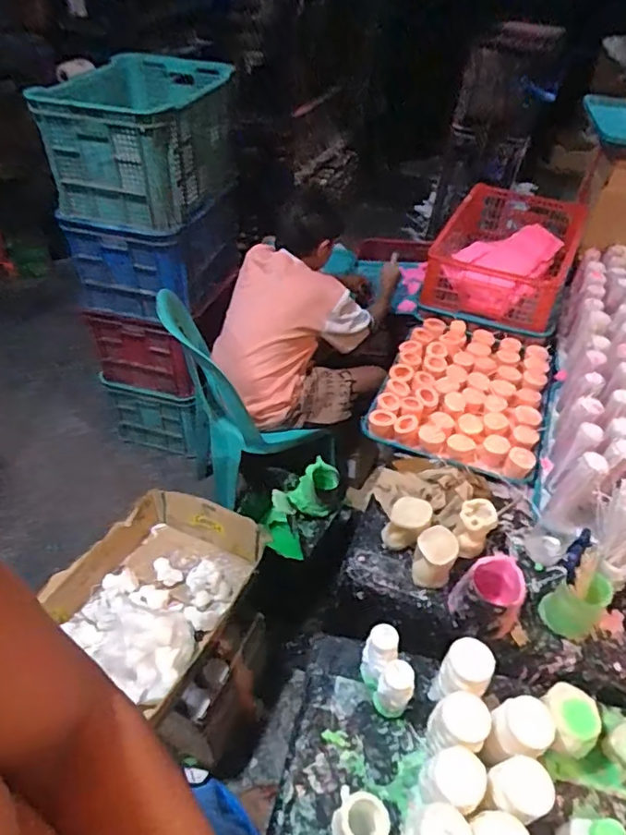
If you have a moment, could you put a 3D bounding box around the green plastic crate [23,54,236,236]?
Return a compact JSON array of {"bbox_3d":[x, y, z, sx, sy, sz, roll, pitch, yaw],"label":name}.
[{"bbox_3d":[-0.409,-0.734,1.452,0.299,0.364,0.530,9,45,5],"label":"green plastic crate"}]

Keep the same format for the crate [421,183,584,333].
[{"bbox_3d":[0.516,-0.448,1.459,0.319,0.156,0.532,20,46,15],"label":"crate"}]

